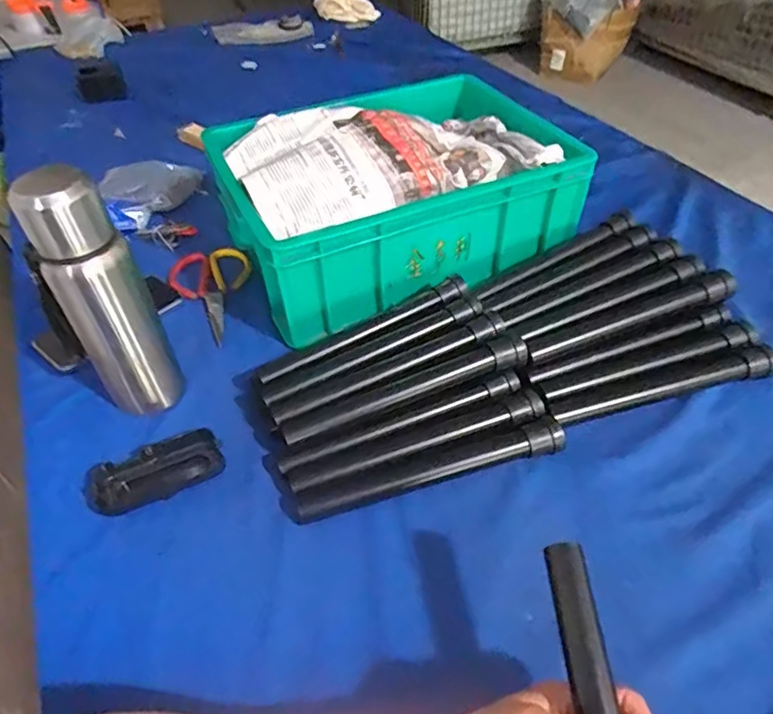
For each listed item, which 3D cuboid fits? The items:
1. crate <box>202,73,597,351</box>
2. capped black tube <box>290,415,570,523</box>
[{"bbox_3d":[0.010,-0.221,0.732,0.416,0.151,0.304,-20,49,-16],"label":"crate"},{"bbox_3d":[0.040,0.099,0.501,0.248,0.025,0.029,-14,47,-11],"label":"capped black tube"}]

